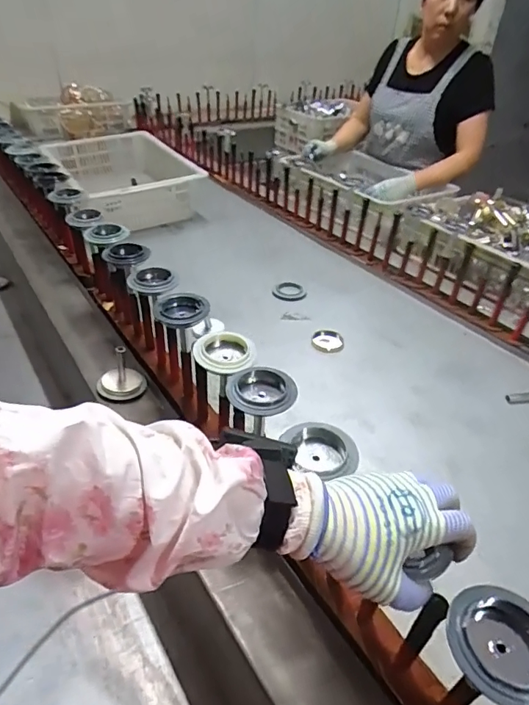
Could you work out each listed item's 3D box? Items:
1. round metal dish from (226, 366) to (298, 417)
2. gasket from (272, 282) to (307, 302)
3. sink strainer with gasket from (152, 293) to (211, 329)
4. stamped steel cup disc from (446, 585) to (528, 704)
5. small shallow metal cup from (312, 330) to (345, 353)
[{"bbox_3d":[-0.003,0.047,0.543,0.079,0.022,0.072,4,35,-3],"label":"round metal dish"},{"bbox_3d":[0.061,-0.146,1.117,0.078,0.013,0.073,8,35,4],"label":"gasket"},{"bbox_3d":[-0.122,-0.064,0.694,0.078,0.028,0.082,2,35,-4],"label":"sink strainer with gasket"},{"bbox_3d":[0.173,0.212,0.336,0.074,0.023,0.079,4,35,-3],"label":"stamped steel cup disc"},{"bbox_3d":[0.129,-0.024,0.953,0.068,0.018,0.064,4,35,-3],"label":"small shallow metal cup"}]

